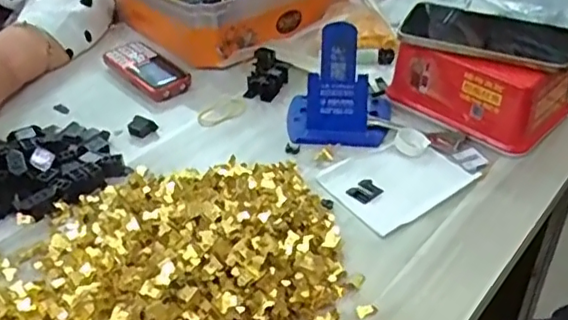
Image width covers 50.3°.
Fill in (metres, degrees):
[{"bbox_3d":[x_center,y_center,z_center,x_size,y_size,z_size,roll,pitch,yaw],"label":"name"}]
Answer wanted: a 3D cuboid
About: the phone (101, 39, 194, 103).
[{"bbox_3d":[-0.156,-0.105,0.701,0.059,0.019,0.124,-29,44,-33],"label":"phone"}]

